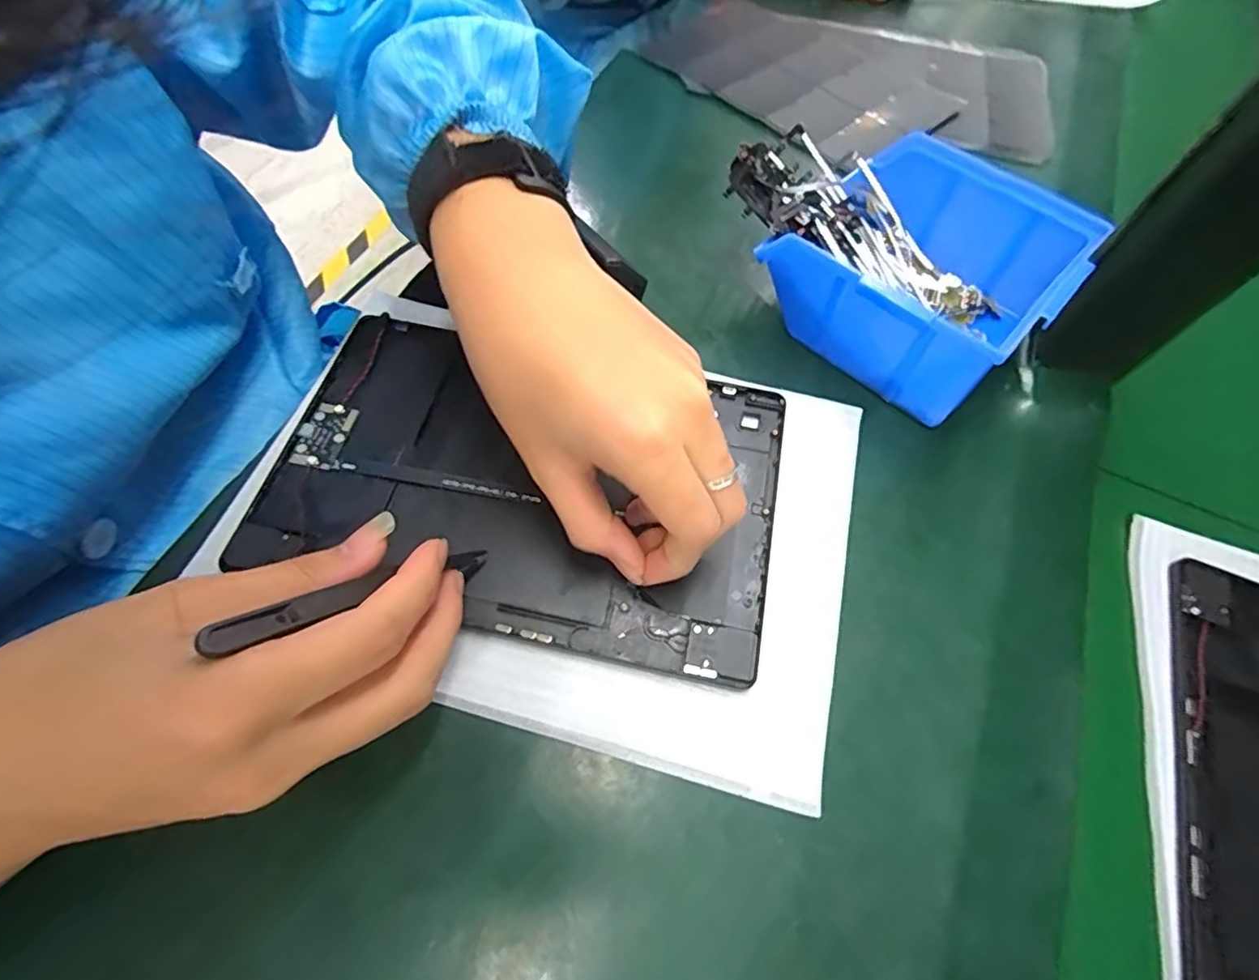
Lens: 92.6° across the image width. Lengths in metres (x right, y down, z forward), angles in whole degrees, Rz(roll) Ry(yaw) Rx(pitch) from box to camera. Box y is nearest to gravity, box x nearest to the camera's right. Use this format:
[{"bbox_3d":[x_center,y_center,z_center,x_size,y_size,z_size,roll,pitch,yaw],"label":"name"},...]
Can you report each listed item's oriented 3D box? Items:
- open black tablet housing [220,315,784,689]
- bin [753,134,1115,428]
[{"bbox_3d":[-0.049,-0.004,0.293,0.234,0.008,0.154,12,62,2],"label":"open black tablet housing"},{"bbox_3d":[0.153,-0.117,0.330,0.122,0.067,0.123,41,66,17],"label":"bin"}]

